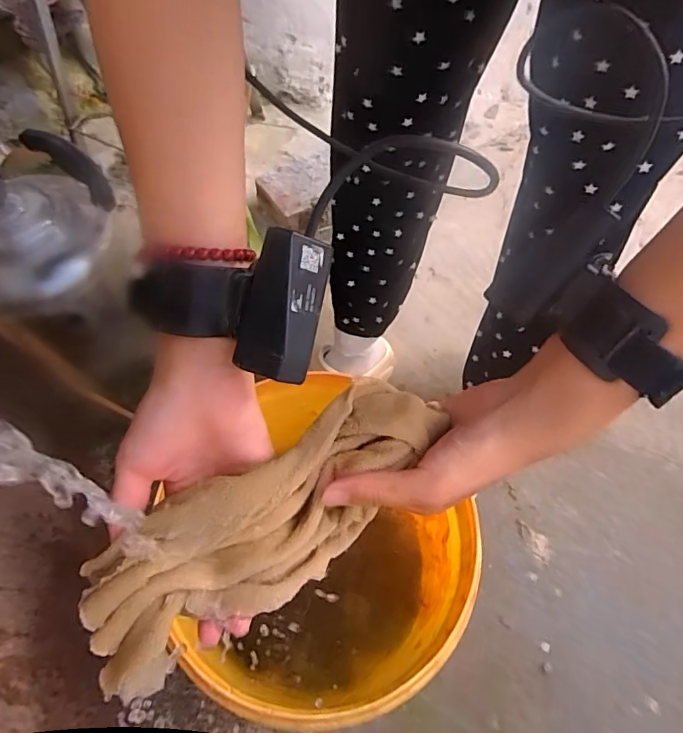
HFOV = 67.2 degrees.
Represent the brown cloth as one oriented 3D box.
[{"bbox_3d":[-0.038,0.080,0.277,0.200,0.056,0.072,-34,64,-17],"label":"brown cloth"}]

